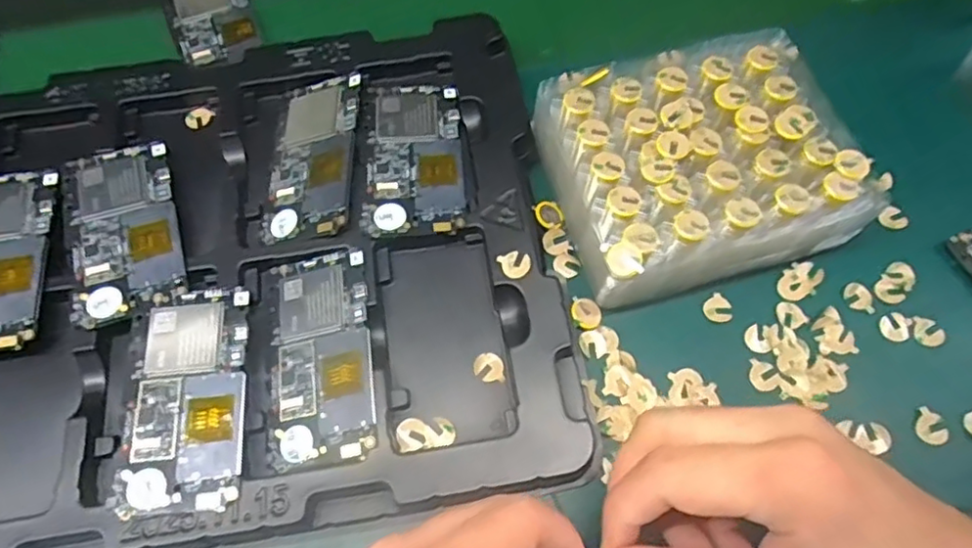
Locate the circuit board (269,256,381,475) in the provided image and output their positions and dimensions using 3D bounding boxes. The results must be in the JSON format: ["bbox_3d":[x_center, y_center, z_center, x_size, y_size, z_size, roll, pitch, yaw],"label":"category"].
[{"bbox_3d":[-0.096,0.047,0.367,0.061,0.006,0.125,-12,66,12],"label":"circuit board"}]

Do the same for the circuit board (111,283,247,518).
[{"bbox_3d":[-0.167,0.068,0.353,0.062,0.011,0.122,-4,66,-3],"label":"circuit board"}]

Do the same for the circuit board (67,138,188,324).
[{"bbox_3d":[-0.229,-0.031,0.397,0.065,0.005,0.124,-16,67,-9],"label":"circuit board"}]

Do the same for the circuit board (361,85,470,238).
[{"bbox_3d":[-0.047,-0.082,0.418,0.065,0.004,0.122,-3,66,-3],"label":"circuit board"}]

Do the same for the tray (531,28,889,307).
[{"bbox_3d":[0.132,-0.072,0.398,0.172,0.052,0.147,-14,67,-8],"label":"tray"}]

